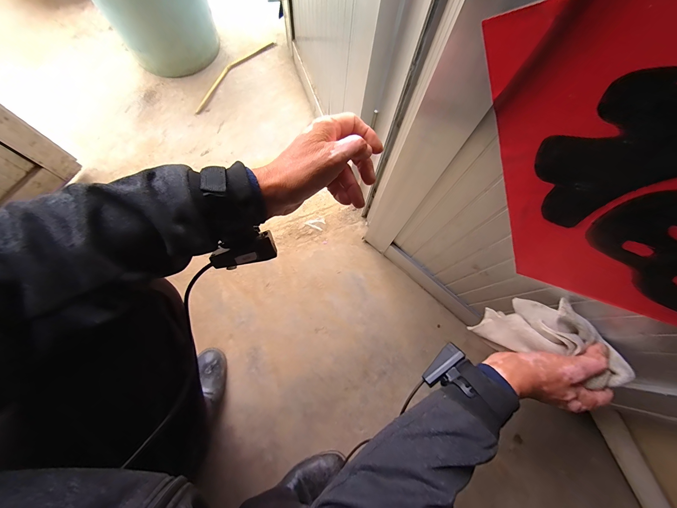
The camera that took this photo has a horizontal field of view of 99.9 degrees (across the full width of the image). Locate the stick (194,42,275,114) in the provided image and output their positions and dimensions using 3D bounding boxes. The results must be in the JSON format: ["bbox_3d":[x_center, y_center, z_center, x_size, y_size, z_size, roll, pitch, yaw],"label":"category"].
[{"bbox_3d":[-0.328,-0.576,0.895,0.059,0.007,0.362,38,77,8],"label":"stick"}]

